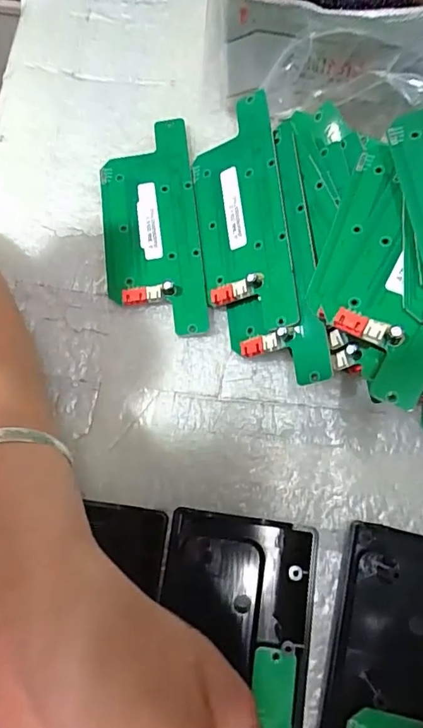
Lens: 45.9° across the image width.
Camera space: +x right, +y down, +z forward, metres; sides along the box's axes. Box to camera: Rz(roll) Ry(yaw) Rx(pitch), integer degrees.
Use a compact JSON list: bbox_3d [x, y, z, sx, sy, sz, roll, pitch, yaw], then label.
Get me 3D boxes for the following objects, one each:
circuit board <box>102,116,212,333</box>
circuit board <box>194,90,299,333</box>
[{"bbox_3d":[-0.036,-0.080,0.287,0.053,0.010,0.132,-6,76,-1],"label":"circuit board"},{"bbox_3d":[0.016,-0.082,0.274,0.049,0.008,0.137,-14,73,28],"label":"circuit board"}]

